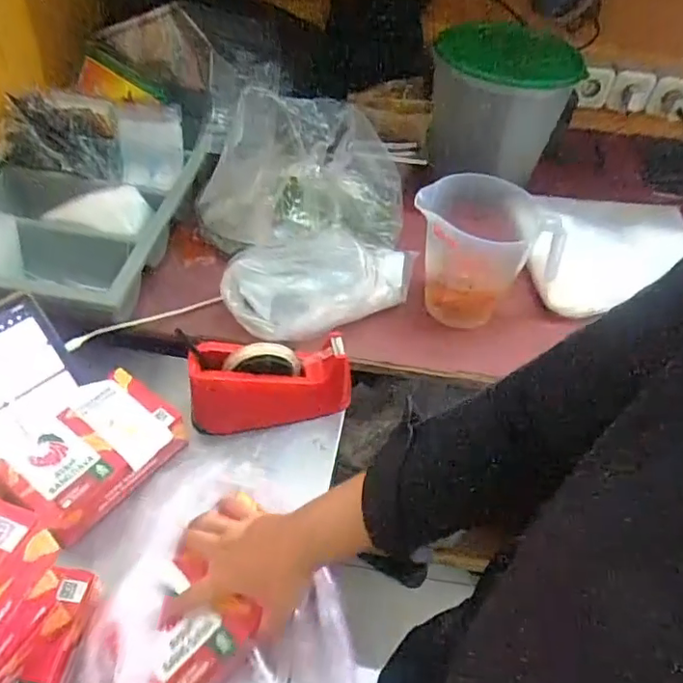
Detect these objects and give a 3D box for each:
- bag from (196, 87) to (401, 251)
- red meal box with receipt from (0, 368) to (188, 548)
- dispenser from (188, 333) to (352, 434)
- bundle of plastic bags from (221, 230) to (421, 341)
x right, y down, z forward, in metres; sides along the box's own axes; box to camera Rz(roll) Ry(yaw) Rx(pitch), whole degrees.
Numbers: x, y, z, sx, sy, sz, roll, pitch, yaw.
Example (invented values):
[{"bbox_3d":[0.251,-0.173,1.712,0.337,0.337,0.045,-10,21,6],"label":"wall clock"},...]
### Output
[{"bbox_3d":[-0.054,-0.242,0.837,0.311,0.177,0.205,-7,48,-12],"label":"bag"},{"bbox_3d":[-0.281,0.121,0.639,0.130,0.057,0.173,32,52,23],"label":"red meal box with receipt"},{"bbox_3d":[-0.085,0.051,0.699,0.195,0.102,0.070,-1,47,-6],"label":"dispenser"},{"bbox_3d":[-0.017,-0.082,0.801,0.295,0.110,0.125,-9,48,-14],"label":"bundle of plastic bags"}]

